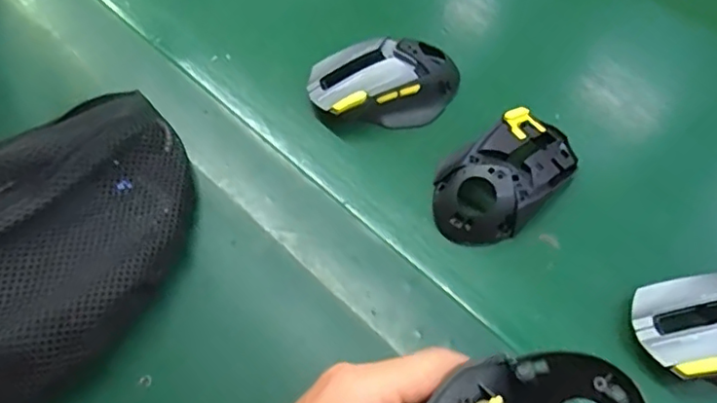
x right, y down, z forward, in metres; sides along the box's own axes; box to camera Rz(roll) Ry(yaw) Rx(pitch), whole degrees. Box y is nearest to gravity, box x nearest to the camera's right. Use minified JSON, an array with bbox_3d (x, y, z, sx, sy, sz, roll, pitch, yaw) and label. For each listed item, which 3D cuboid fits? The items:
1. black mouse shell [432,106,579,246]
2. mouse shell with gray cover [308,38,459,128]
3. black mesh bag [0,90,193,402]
[{"bbox_3d":[0.104,-0.020,0.423,0.115,0.034,0.068,-32,63,-18],"label":"black mouse shell"},{"bbox_3d":[0.022,-0.092,0.469,0.119,0.043,0.060,-7,58,-3],"label":"mouse shell with gray cover"},{"bbox_3d":[-0.209,0.038,0.361,0.142,0.073,0.270,35,65,20],"label":"black mesh bag"}]

